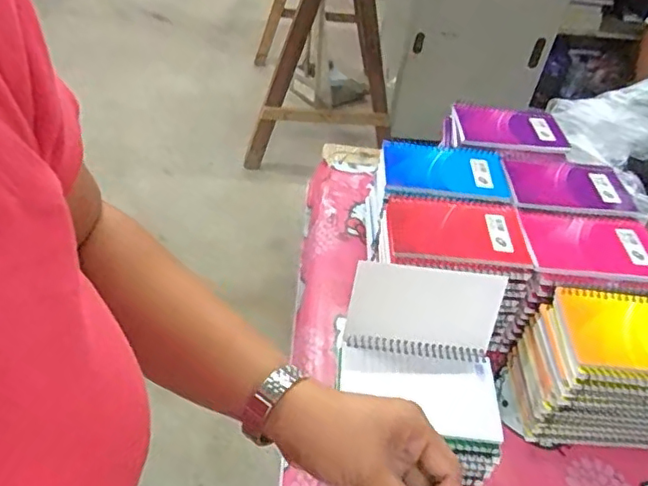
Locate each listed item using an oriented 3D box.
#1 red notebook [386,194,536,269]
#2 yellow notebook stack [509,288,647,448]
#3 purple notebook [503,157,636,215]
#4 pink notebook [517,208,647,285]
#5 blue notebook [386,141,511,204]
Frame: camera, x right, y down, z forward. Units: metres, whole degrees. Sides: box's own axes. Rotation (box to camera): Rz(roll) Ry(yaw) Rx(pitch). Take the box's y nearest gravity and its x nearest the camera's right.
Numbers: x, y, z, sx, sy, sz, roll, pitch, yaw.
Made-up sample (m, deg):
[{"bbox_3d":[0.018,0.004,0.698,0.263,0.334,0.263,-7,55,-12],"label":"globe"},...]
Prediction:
[{"bbox_3d":[0.128,-0.013,0.561,0.134,0.010,0.089,3,44,-5],"label":"red notebook"},{"bbox_3d":[0.257,0.117,0.523,0.140,0.116,0.093,6,44,-2],"label":"yellow notebook stack"},{"bbox_3d":[0.265,-0.061,0.633,0.133,0.017,0.088,8,44,1],"label":"purple notebook"},{"bbox_3d":[0.262,0.005,0.571,0.128,0.017,0.097,7,44,-1],"label":"pink notebook"},{"bbox_3d":[0.131,-0.080,0.628,0.129,0.007,0.100,5,44,-3],"label":"blue notebook"}]

